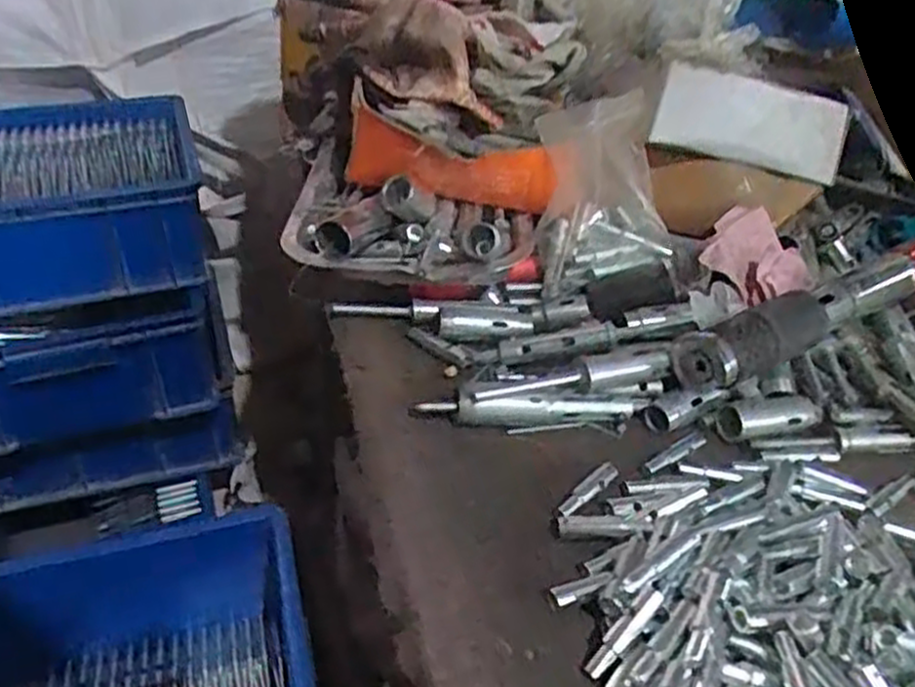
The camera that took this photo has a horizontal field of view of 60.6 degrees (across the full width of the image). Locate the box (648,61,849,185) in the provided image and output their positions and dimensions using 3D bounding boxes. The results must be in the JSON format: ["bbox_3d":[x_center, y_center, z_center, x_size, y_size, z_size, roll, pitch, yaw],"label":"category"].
[{"bbox_3d":[0.225,-0.165,0.588,0.163,0.057,0.021,6,36,-21],"label":"box"}]

